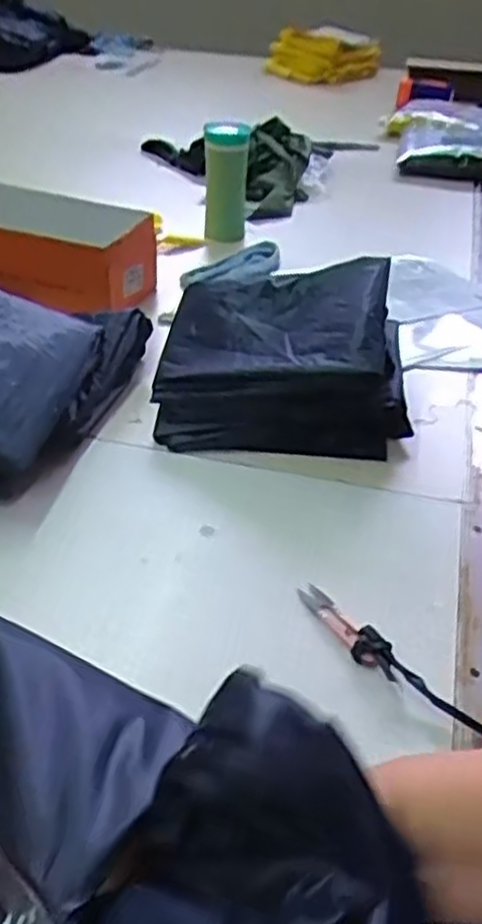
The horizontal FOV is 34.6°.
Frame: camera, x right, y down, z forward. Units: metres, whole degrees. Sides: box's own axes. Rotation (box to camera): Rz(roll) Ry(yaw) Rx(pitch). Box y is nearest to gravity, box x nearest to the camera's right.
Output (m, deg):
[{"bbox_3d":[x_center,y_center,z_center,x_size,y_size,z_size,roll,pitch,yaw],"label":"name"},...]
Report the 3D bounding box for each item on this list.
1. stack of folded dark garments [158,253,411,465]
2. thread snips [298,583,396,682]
[{"bbox_3d":[0.048,-0.126,0.913,0.287,0.146,0.216,2,38,2],"label":"stack of folded dark garments"},{"bbox_3d":[0.093,0.140,0.666,0.029,0.014,0.122,-21,43,-24],"label":"thread snips"}]

